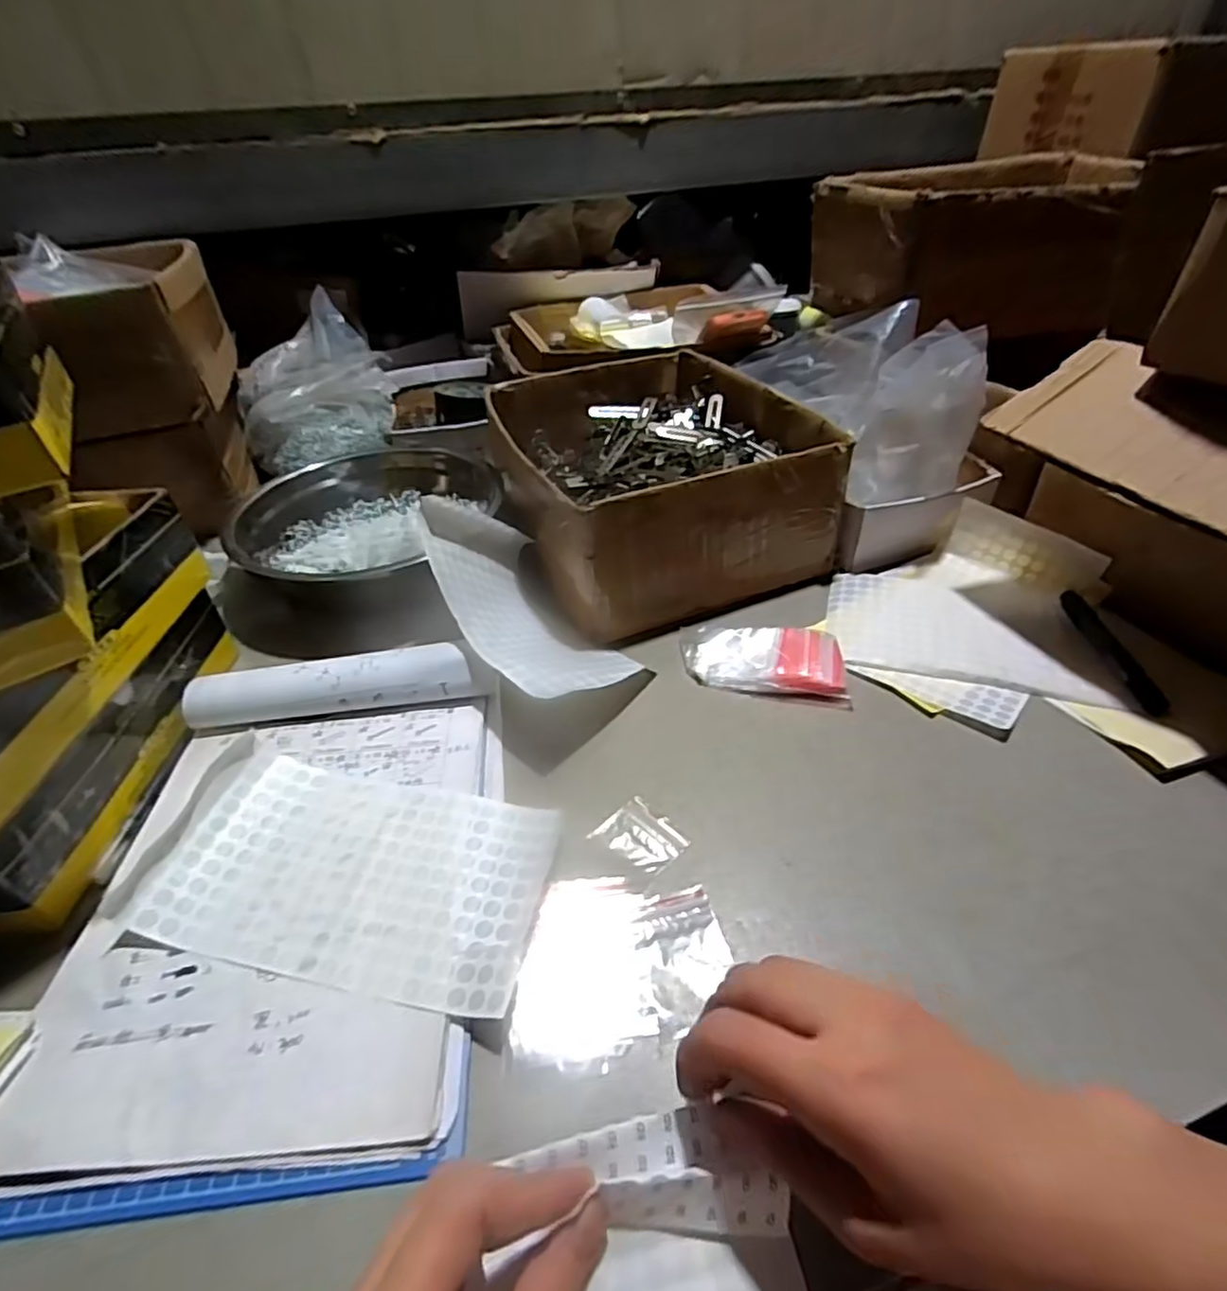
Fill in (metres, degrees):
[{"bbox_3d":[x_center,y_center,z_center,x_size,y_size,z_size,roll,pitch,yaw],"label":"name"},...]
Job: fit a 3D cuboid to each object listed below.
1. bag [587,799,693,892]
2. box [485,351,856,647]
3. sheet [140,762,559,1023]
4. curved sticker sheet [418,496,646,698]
[{"bbox_3d":[0.017,0.119,0.403,0.043,0.004,0.049,-32,49,-30],"label":"bag"},{"bbox_3d":[0.037,-0.174,0.648,0.267,0.110,0.325,-14,42,-13],"label":"box"},{"bbox_3d":[-0.144,0.131,0.384,0.208,0.012,0.122,7,42,10],"label":"sheet"},{"bbox_3d":[-0.072,-0.040,0.510,0.111,0.083,0.200,-24,45,-23],"label":"curved sticker sheet"}]

